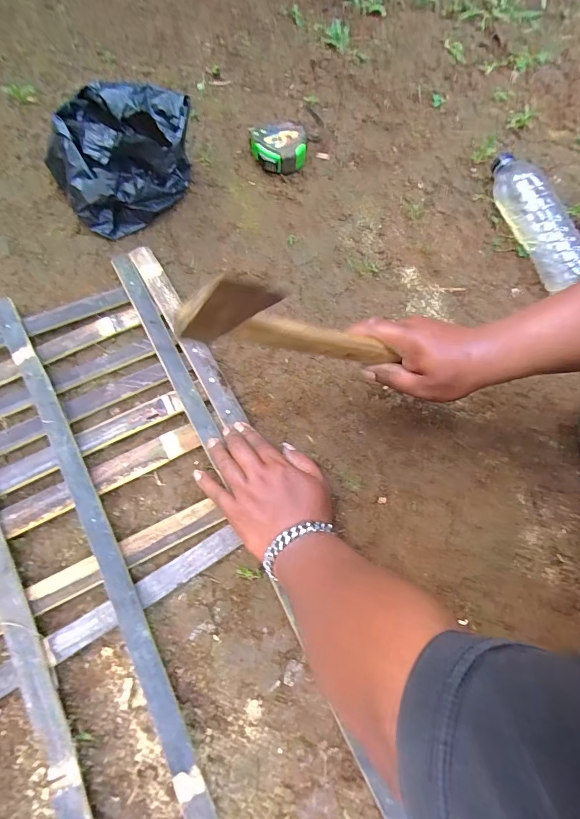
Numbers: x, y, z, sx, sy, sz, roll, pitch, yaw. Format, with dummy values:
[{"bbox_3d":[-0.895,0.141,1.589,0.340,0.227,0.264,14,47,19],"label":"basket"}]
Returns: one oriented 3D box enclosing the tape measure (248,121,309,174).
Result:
[{"bbox_3d":[-0.017,-0.390,0.598,0.081,0.042,0.056,-5,71,-4],"label":"tape measure"}]

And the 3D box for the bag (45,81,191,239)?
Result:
[{"bbox_3d":[-0.219,-0.345,0.535,0.194,0.123,0.137,-36,76,-13],"label":"bag"}]

